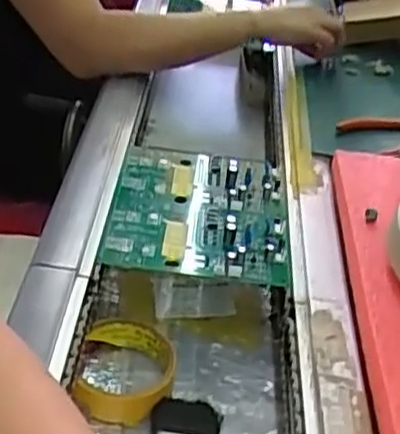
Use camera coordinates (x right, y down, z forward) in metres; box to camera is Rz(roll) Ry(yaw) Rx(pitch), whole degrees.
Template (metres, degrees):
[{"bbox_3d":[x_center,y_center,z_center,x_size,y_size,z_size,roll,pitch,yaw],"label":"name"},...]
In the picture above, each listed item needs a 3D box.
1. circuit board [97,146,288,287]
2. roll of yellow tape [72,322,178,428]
[{"bbox_3d":[0.000,-0.009,0.674,0.156,0.028,0.175,7,34,-2],"label":"circuit board"},{"bbox_3d":[-0.060,0.128,0.596,0.075,0.034,0.088,8,34,0],"label":"roll of yellow tape"}]

